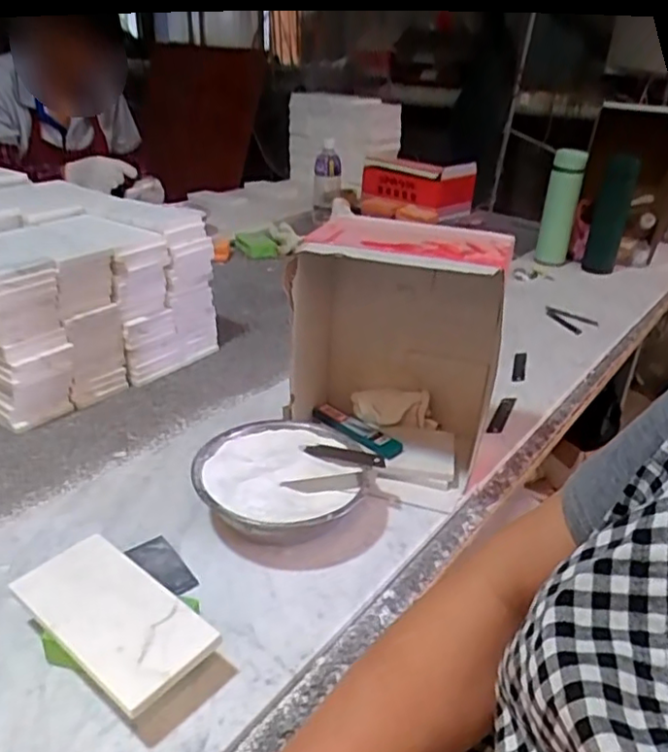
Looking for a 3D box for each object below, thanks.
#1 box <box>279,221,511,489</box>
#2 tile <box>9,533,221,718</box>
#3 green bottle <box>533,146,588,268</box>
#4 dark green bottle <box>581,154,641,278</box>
[{"bbox_3d":[0.068,-0.024,0.672,0.211,0.248,0.132,7,27,9],"label":"box"},{"bbox_3d":[-0.158,0.168,0.461,0.149,0.012,0.077,23,34,33],"label":"tile"},{"bbox_3d":[0.498,-0.372,1.415,0.068,0.228,0.080,13,30,18],"label":"green bottle"},{"bbox_3d":[0.583,-0.335,1.365,0.069,0.237,0.060,15,6,23],"label":"dark green bottle"}]

